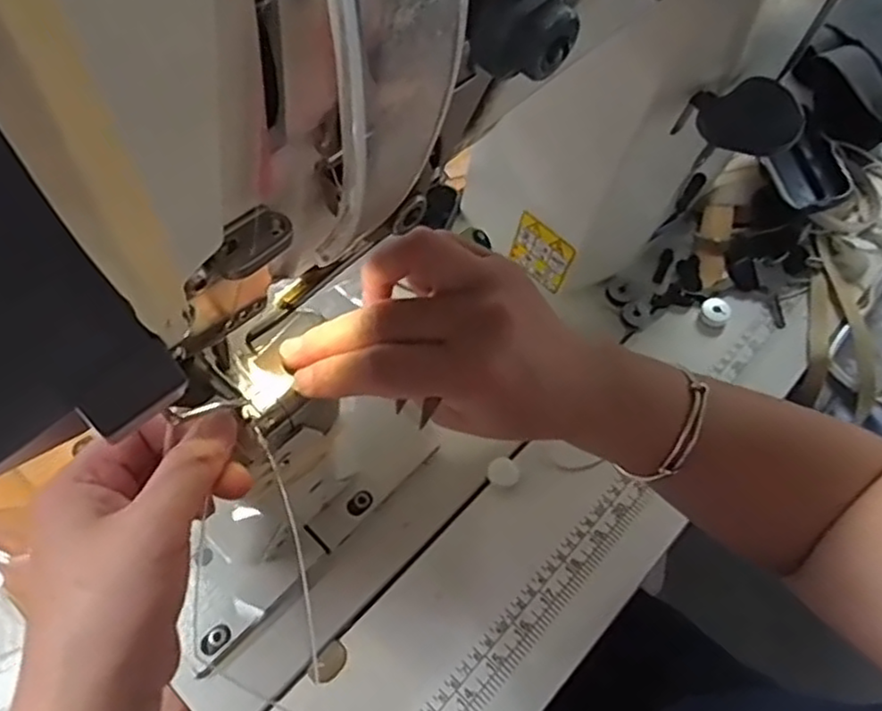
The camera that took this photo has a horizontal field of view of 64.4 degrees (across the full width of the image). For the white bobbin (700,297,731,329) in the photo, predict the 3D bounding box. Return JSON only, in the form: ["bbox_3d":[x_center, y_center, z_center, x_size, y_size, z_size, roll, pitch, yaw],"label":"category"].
[{"bbox_3d":[0.215,-0.033,0.549,0.021,0.009,0.023,1,58,-1],"label":"white bobbin"}]

